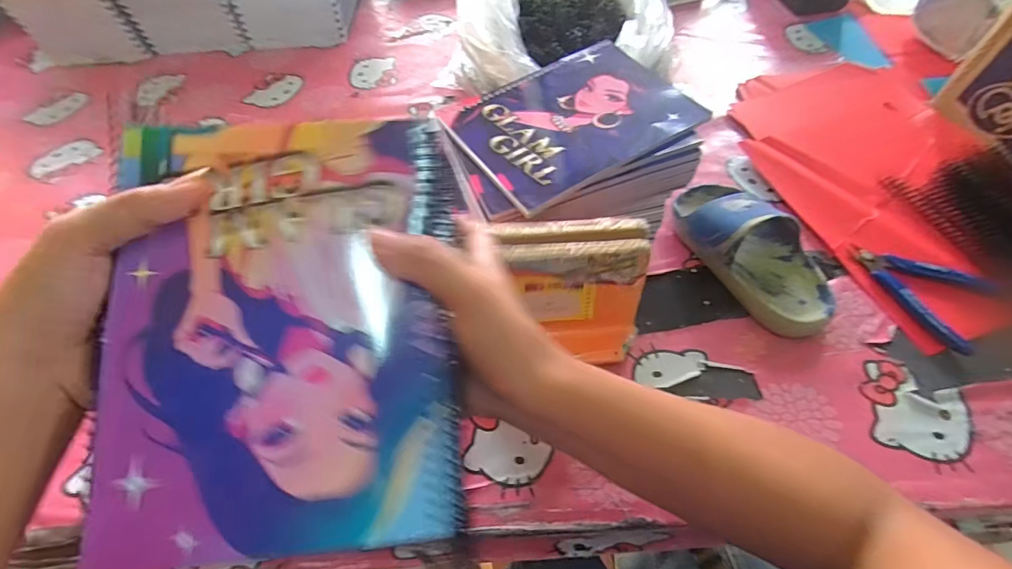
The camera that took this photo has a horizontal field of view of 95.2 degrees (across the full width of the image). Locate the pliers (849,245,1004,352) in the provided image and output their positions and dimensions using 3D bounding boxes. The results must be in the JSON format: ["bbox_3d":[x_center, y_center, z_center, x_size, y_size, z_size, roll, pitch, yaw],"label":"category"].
[{"bbox_3d":[0.379,-0.001,0.421,0.078,0.014,0.115,-32,60,-16],"label":"pliers"}]

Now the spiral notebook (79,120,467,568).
[{"bbox_3d":[-0.101,0.018,0.215,0.153,0.007,0.197,-2,80,-7],"label":"spiral notebook"}]

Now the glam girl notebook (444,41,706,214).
[{"bbox_3d":[0.060,-0.151,0.414,0.200,0.012,0.144,-29,58,-16],"label":"glam girl notebook"}]

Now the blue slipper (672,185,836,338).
[{"bbox_3d":[0.232,-0.041,0.428,0.083,0.051,0.179,-23,58,-11],"label":"blue slipper"}]

